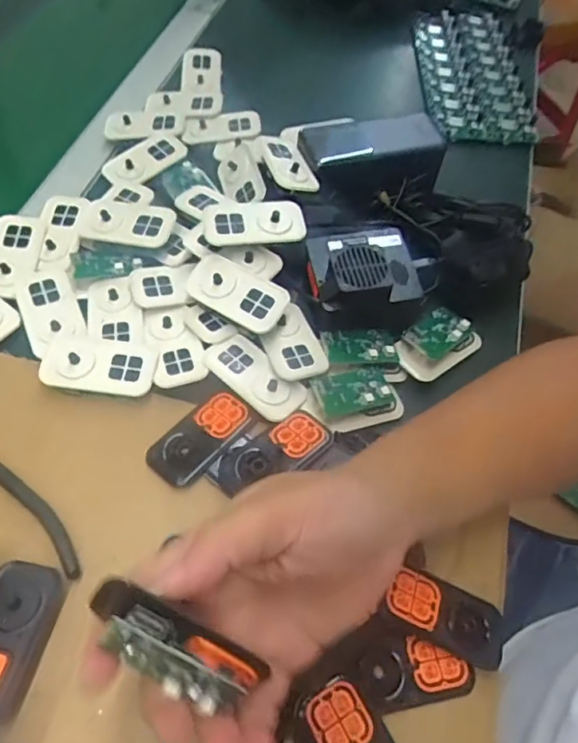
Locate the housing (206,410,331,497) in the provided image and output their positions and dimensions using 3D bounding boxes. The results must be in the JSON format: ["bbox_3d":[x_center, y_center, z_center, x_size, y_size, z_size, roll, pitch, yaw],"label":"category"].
[{"bbox_3d":[-0.011,0.051,0.360,0.079,0.017,0.038,-30,66,-18],"label":"housing"}]

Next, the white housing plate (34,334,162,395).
[{"bbox_3d":[-0.131,-0.005,0.386,0.077,0.008,0.042,7,61,2],"label":"white housing plate"}]

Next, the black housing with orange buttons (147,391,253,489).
[{"bbox_3d":[-0.060,0.043,0.374,0.040,0.007,0.072,37,66,17],"label":"black housing with orange buttons"}]

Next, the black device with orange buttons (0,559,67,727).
[{"bbox_3d":[-0.150,0.141,0.295,0.040,0.017,0.075,11,61,4],"label":"black device with orange buttons"}]

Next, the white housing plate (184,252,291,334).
[{"bbox_3d":[-0.038,-0.058,0.407,0.072,0.008,0.040,28,74,7],"label":"white housing plate"}]

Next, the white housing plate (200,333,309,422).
[{"bbox_3d":[-0.024,0.003,0.393,0.075,0.008,0.037,38,66,18],"label":"white housing plate"}]

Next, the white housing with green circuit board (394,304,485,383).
[{"bbox_3d":[0.113,-0.022,0.423,0.068,0.022,0.042,-39,69,-21],"label":"white housing with green circuit board"}]

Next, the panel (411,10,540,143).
[{"bbox_3d":[0.203,-0.339,0.628,0.100,0.017,0.235,1,57,-4],"label":"panel"}]

